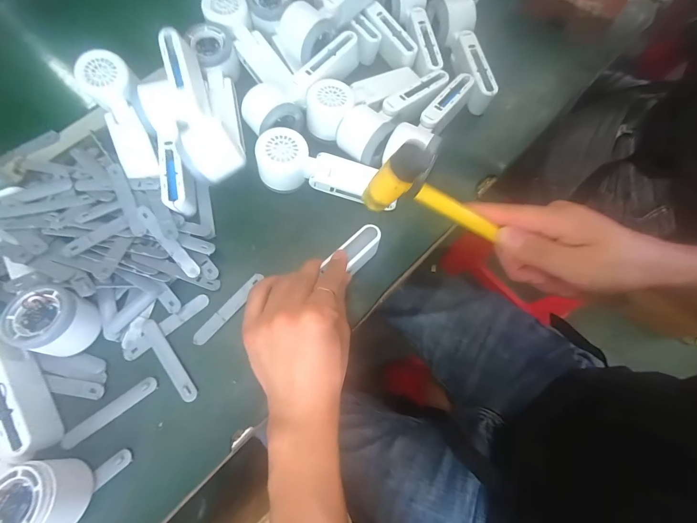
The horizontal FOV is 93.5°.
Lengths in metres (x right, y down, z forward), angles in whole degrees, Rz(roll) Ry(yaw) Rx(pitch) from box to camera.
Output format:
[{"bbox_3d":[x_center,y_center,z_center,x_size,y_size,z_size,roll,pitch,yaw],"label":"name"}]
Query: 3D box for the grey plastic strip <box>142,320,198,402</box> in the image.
[{"bbox_3d":[-0.181,0.100,0.330,0.016,0.004,0.092,-36,75,-12],"label":"grey plastic strip"}]

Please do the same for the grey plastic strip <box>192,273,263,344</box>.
[{"bbox_3d":[-0.126,0.050,0.349,0.014,0.006,0.094,40,75,12],"label":"grey plastic strip"}]

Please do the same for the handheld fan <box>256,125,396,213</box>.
[{"bbox_3d":[-0.024,-0.107,0.376,0.153,0.051,0.053,10,71,3],"label":"handheld fan"}]

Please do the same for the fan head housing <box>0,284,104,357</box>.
[{"bbox_3d":[-0.281,0.058,0.315,0.060,0.048,0.062,17,72,5],"label":"fan head housing"}]

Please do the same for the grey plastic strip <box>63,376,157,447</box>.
[{"bbox_3d":[-0.230,0.145,0.317,0.092,0.004,0.016,-36,75,-12],"label":"grey plastic strip"}]

